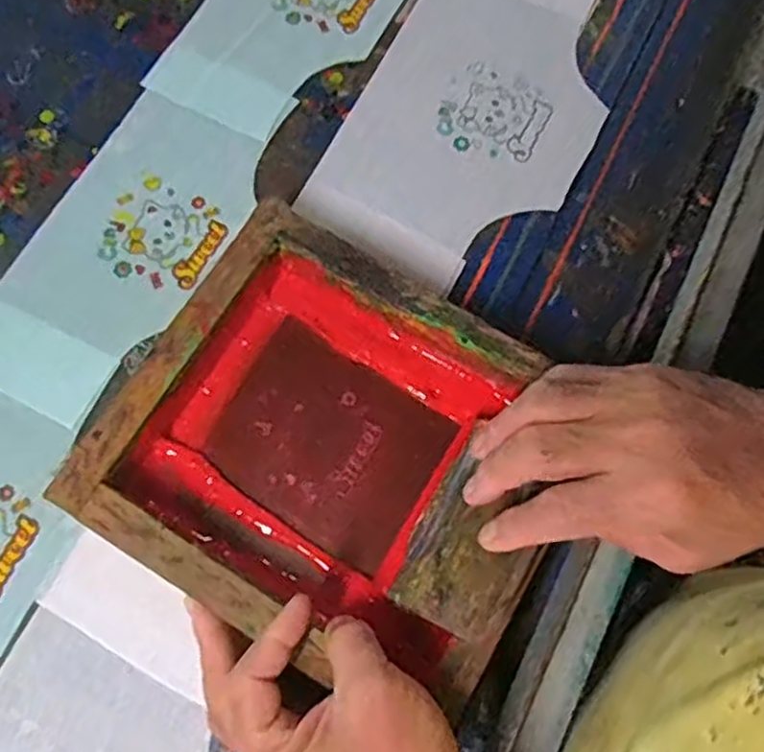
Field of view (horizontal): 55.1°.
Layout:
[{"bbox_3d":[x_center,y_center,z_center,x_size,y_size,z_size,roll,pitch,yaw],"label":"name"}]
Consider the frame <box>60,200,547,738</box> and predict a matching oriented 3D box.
[{"bbox_3d":[-0.022,0.047,0.447,0.251,0.060,0.223,30,75,10],"label":"frame"}]

